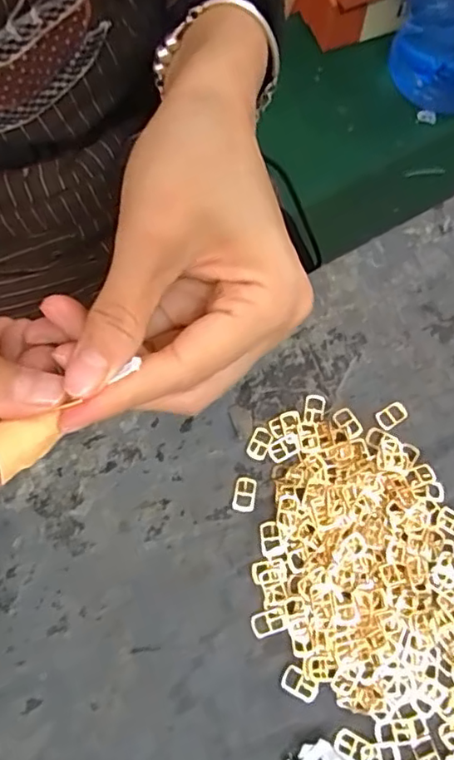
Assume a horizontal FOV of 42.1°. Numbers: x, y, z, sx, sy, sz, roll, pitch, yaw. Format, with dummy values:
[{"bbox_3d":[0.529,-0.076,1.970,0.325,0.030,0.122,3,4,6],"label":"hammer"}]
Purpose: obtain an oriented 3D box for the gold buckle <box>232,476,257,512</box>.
[{"bbox_3d":[0.009,0.063,0.325,0.012,0.004,0.019,5,70,4],"label":"gold buckle"}]

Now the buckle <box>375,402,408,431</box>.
[{"bbox_3d":[0.095,0.020,0.339,0.018,0.004,0.012,-31,71,-9],"label":"buckle"}]

